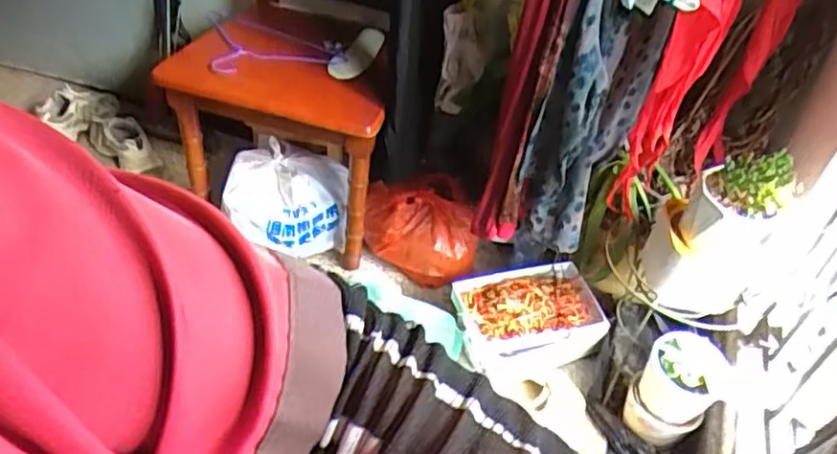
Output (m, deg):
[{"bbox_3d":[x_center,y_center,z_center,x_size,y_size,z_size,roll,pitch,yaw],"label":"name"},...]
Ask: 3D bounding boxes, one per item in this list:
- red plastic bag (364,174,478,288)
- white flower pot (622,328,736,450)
[{"bbox_3d":[0.004,0.000,1.529,0.245,0.171,0.216,-3,45,-8],"label":"red plastic bag"},{"bbox_3d":[0.466,0.296,1.210,0.133,0.189,0.122,3,45,-3],"label":"white flower pot"}]

